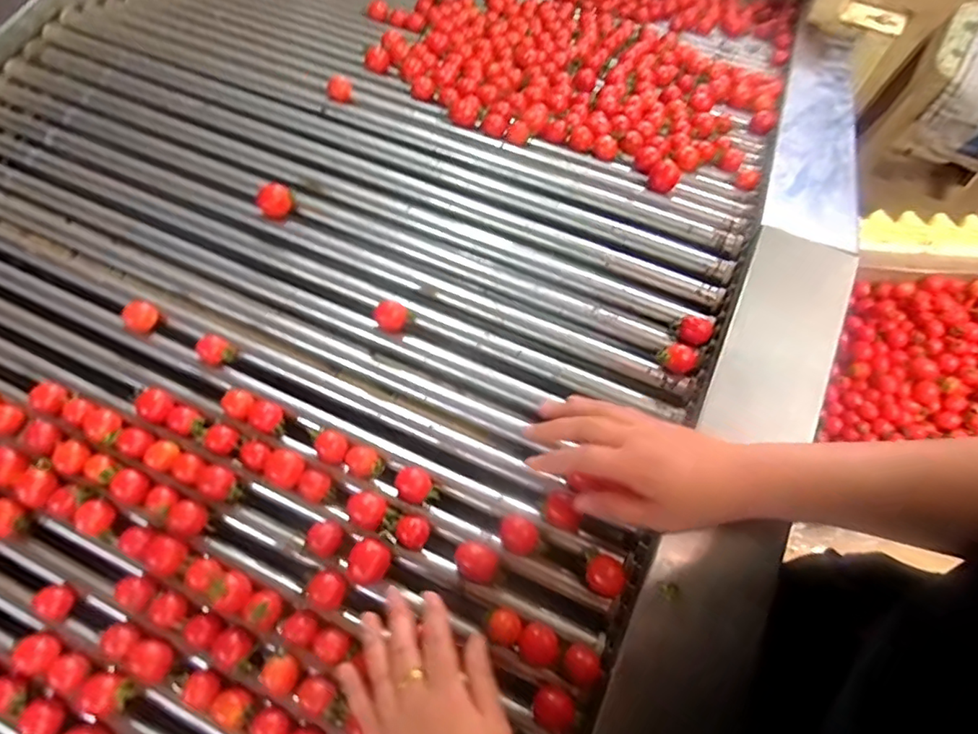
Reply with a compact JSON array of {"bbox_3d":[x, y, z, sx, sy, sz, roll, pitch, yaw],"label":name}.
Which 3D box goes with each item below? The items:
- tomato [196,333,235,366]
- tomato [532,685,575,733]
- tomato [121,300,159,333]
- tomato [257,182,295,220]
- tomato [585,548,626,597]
[{"bbox_3d":[-0.245,-0.013,0.514,0.034,0.018,0.025,36,72,15],"label":"tomato"},{"bbox_3d":[0.045,0.238,0.400,0.029,0.019,0.025,32,71,14],"label":"tomato"},{"bbox_3d":[-0.320,-0.045,0.528,0.027,0.020,0.027,32,71,14],"label":"tomato"},{"bbox_3d":[-0.210,-0.160,0.569,0.031,0.028,0.036,-15,67,-5],"label":"tomato"},{"bbox_3d":[0.085,0.156,0.432,0.033,0.022,0.027,28,70,13],"label":"tomato"}]

